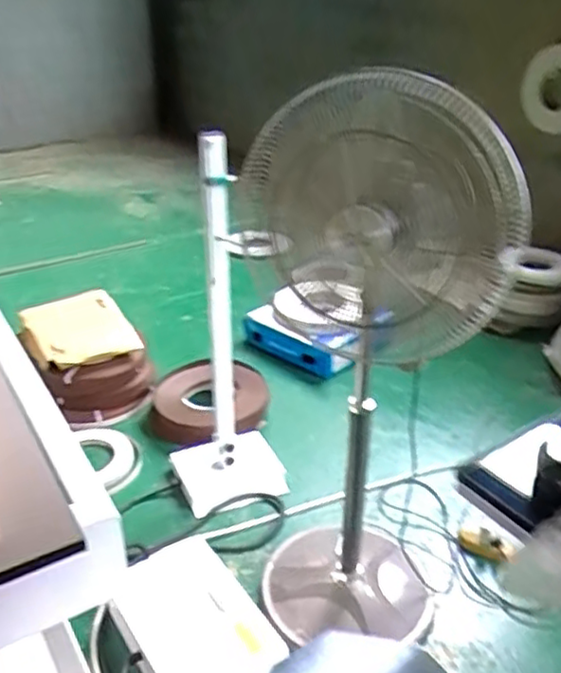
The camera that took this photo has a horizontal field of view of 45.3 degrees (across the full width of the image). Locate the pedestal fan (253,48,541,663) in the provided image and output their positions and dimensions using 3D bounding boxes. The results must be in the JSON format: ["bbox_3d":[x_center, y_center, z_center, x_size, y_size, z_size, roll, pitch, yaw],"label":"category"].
[{"bbox_3d":[0.176,0.150,1.465,0.458,1.285,0.362,2,30,2],"label":"pedestal fan"}]

